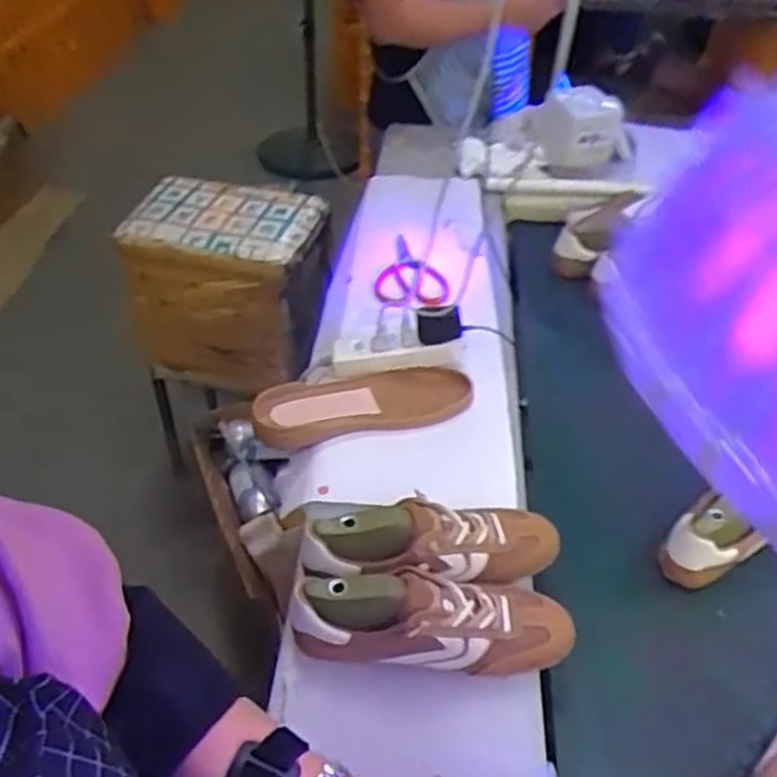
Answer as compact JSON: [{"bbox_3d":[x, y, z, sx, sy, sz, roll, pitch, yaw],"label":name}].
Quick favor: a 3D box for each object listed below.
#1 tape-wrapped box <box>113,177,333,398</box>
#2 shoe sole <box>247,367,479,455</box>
[{"bbox_3d":[-0.329,-0.215,1.559,0.403,0.340,0.270,8,44,8],"label":"tape-wrapped box"},{"bbox_3d":[-0.032,0.013,0.907,0.262,0.037,0.097,-9,45,-10],"label":"shoe sole"}]

